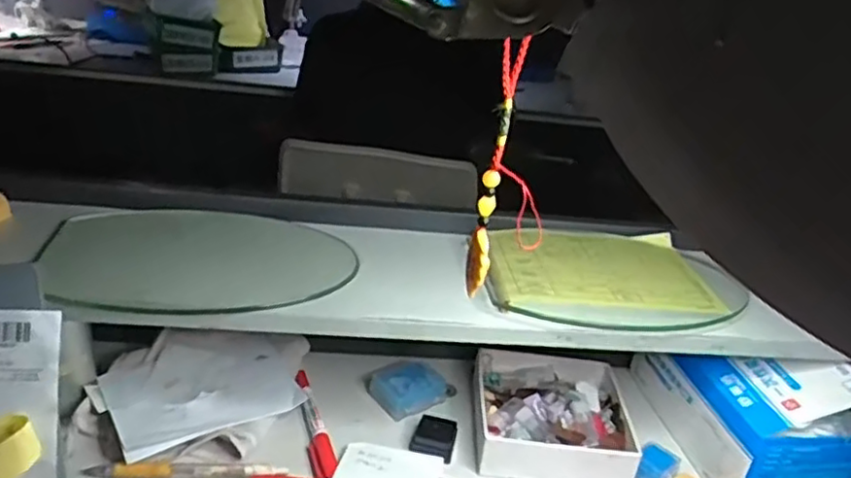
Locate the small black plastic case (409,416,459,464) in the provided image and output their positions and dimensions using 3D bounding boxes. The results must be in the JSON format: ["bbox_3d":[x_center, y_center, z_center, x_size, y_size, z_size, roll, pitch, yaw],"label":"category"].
[{"bbox_3d":[0.008,0.163,0.560,0.034,0.014,0.036,11,26,9],"label":"small black plastic case"}]

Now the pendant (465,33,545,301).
[{"bbox_3d":[0.040,-0.026,0.302,0.031,0.117,0.014,9,26,4],"label":"pendant"}]

